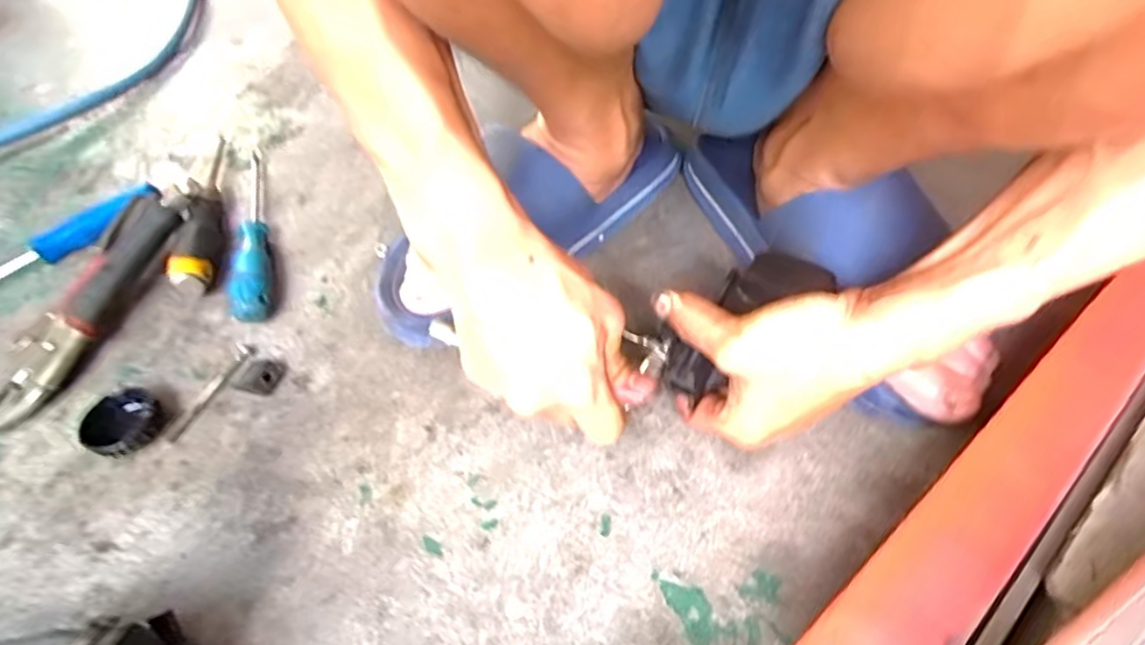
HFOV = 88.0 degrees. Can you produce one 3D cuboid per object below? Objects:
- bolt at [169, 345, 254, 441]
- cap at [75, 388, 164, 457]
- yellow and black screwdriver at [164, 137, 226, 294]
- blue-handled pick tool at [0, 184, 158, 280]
[{"bbox_3d":[-0.249,0.047,0.407,0.011,0.008,0.078,18,57,17],"label":"bolt"},{"bbox_3d":[-0.295,0.065,0.388,0.048,0.017,0.041,32,62,25],"label":"cap"},{"bbox_3d":[-0.314,-0.102,0.505,0.031,0.029,0.200,-15,54,-6],"label":"yellow and black screwdriver"},{"bbox_3d":[-0.433,-0.056,0.483,0.193,0.029,0.023,-32,57,-17],"label":"blue-handled pick tool"}]

